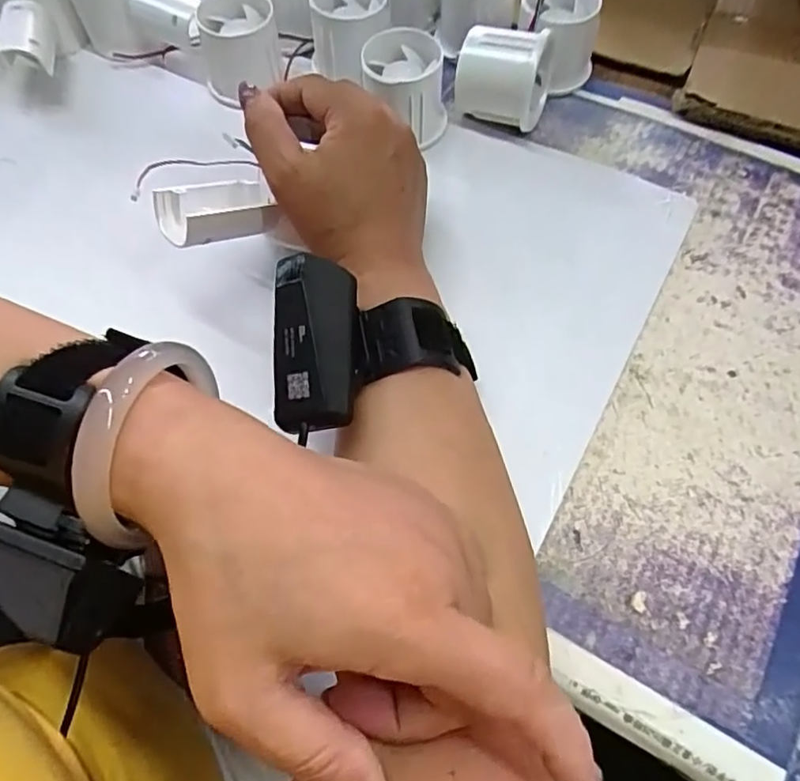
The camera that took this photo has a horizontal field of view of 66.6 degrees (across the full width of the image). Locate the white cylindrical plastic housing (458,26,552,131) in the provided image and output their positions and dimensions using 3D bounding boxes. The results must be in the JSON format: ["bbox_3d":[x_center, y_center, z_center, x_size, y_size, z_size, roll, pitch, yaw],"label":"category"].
[{"bbox_3d":[0.065,-0.202,0.393,0.057,0.055,0.044,25,68,13],"label":"white cylindrical plastic housing"}]

